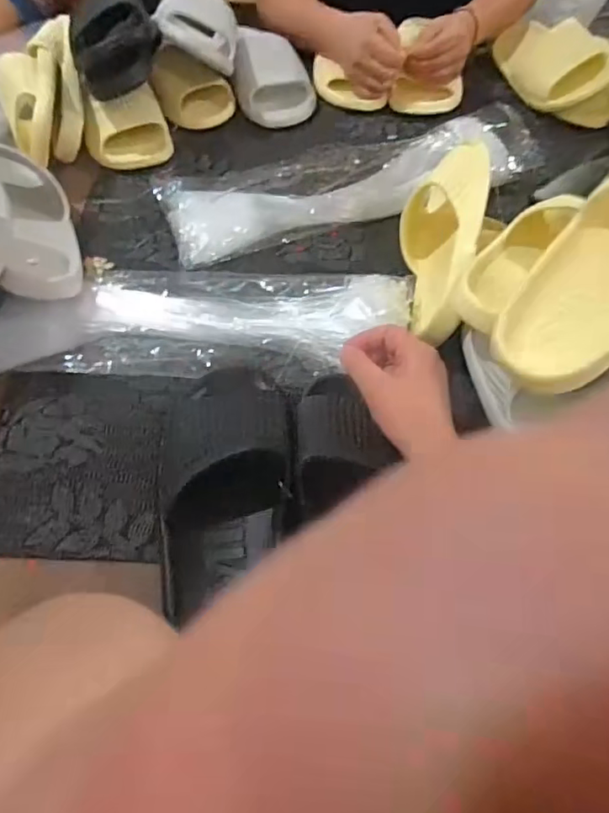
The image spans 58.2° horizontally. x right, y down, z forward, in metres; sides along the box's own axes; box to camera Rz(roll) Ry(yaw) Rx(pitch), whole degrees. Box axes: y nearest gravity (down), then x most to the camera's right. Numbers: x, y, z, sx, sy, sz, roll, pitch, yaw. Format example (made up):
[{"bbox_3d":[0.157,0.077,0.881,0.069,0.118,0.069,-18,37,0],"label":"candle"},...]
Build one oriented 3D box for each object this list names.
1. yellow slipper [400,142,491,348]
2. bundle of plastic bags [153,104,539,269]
[{"bbox_3d":[0.135,-0.167,0.559,0.077,0.095,0.228,12,57,8],"label":"yellow slipper"},{"bbox_3d":[0.062,-0.293,0.681,0.472,0.029,0.154,-19,59,-12],"label":"bundle of plastic bags"}]

